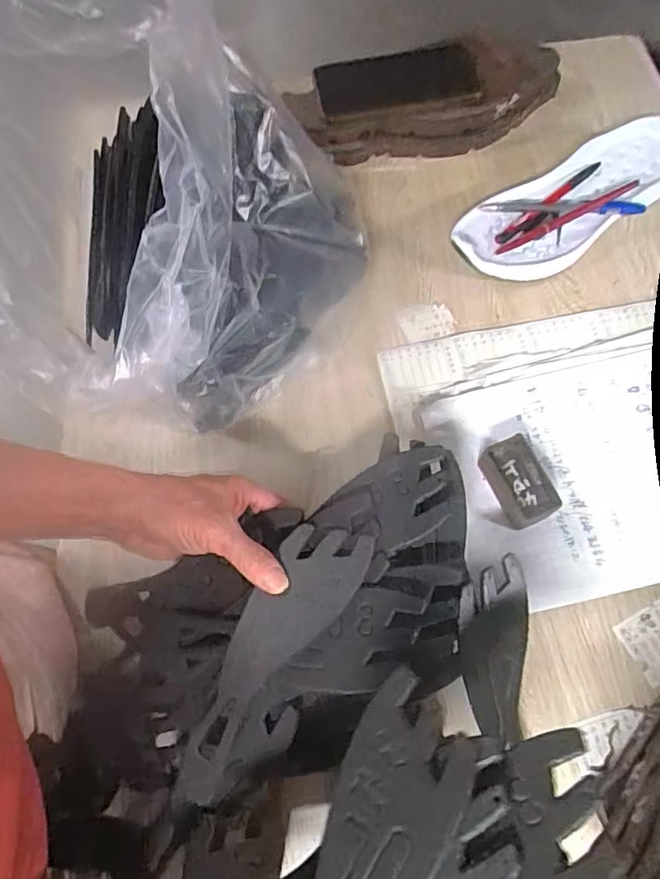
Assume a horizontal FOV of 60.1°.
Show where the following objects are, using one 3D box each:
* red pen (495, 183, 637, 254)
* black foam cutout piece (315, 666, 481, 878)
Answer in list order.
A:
[{"bbox_3d":[0.225,-0.212,0.550,0.135,0.009,0.009,-24,69,11],"label":"red pen"},{"bbox_3d":[0.029,0.176,0.274,0.062,0.004,0.106,20,65,34],"label":"black foam cutout piece"}]

